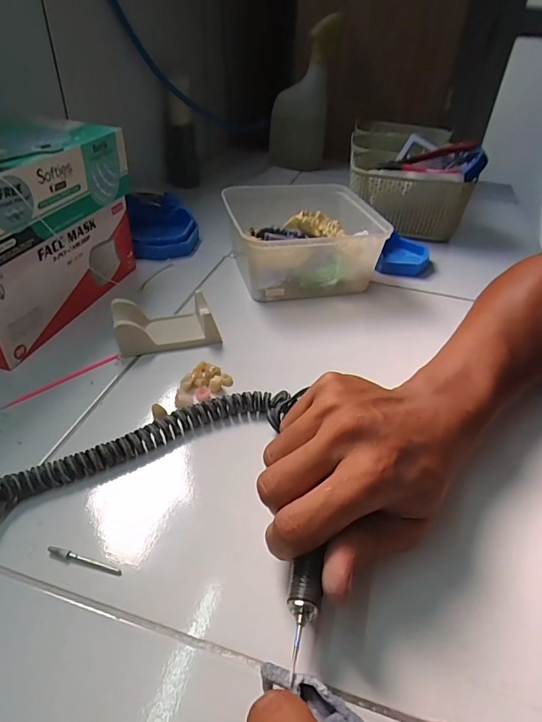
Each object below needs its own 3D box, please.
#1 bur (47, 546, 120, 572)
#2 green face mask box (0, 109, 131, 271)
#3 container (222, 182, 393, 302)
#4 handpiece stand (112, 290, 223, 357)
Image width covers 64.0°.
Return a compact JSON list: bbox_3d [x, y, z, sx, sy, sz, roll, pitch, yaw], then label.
[{"bbox_3d":[-0.105,0.111,0.243,0.043,0.004,0.004,12,39,11],"label":"bur"},{"bbox_3d":[-0.224,-0.150,0.362,0.108,0.074,0.214,14,40,14],"label":"green face mask box"},{"bbox_3d":[0.033,-0.149,0.514,0.157,0.067,0.171,-7,40,-12],"label":"container"},{"bbox_3d":[-0.097,-0.035,0.397,0.087,0.033,0.045,-12,41,-18],"label":"handpiece stand"}]

